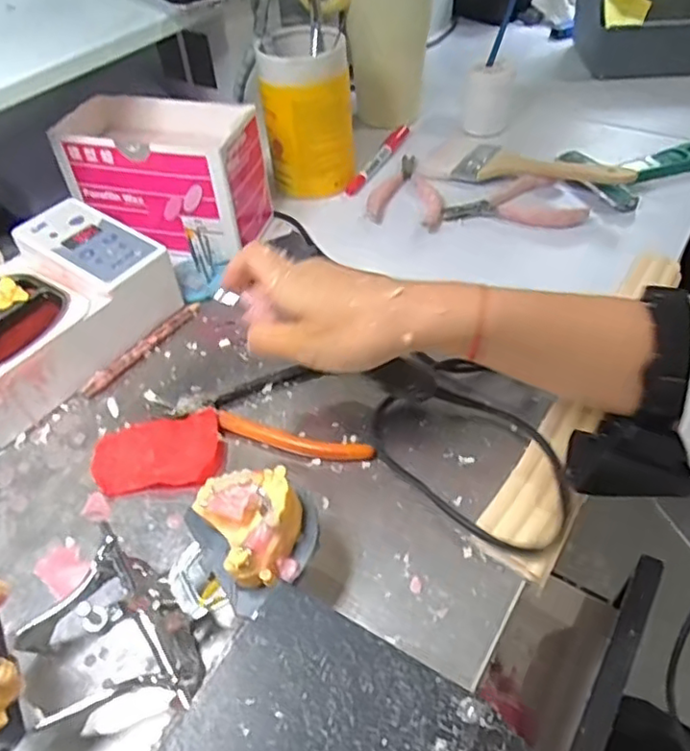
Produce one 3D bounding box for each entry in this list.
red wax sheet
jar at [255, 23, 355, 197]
[{"bbox_3d":[-0.122,0.051,0.403,0.083,0.010,0.056,-7,47,-3],"label":"red wax sheet"},{"bbox_3d":[-0.035,-0.251,0.592,0.080,0.127,0.081,-7,47,-2],"label":"jar"}]

